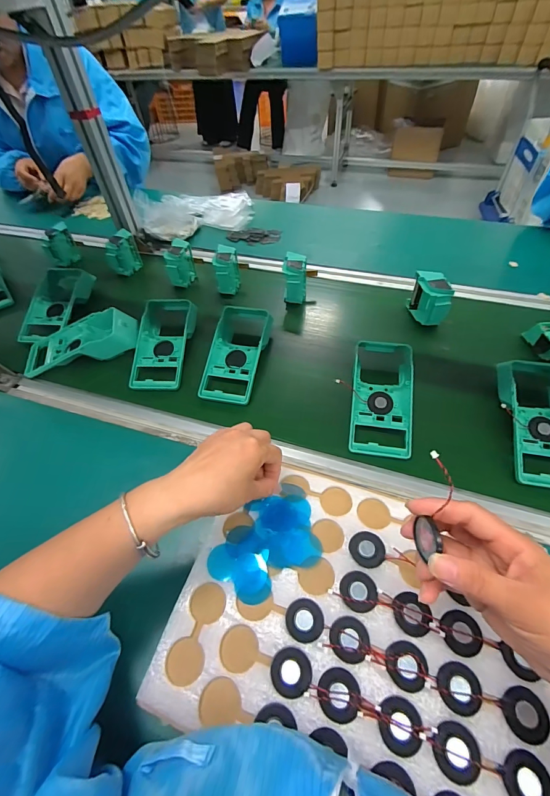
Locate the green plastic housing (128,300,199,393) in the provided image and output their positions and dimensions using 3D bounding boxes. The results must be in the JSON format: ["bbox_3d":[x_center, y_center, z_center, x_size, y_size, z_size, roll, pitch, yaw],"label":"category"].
[{"bbox_3d":[-0.186,-0.098,0.599,0.093,0.066,0.194,3,52,4],"label":"green plastic housing"}]

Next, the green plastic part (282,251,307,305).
[{"bbox_3d":[0.038,-0.219,0.661,0.044,0.078,0.071,2,52,4],"label":"green plastic part"}]

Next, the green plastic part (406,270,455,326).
[{"bbox_3d":[0.266,-0.169,0.608,0.055,0.081,0.070,6,52,7],"label":"green plastic part"}]

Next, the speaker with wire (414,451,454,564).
[{"bbox_3d":[0.114,0.079,0.253,0.006,0.080,0.031,5,8,1],"label":"speaker with wire"}]

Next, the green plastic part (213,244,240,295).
[{"bbox_3d":[-0.095,-0.249,0.690,0.034,0.085,0.056,5,33,12],"label":"green plastic part"}]

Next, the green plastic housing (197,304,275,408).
[{"bbox_3d":[-0.058,-0.077,0.575,0.090,0.066,0.200,8,58,5],"label":"green plastic housing"}]

